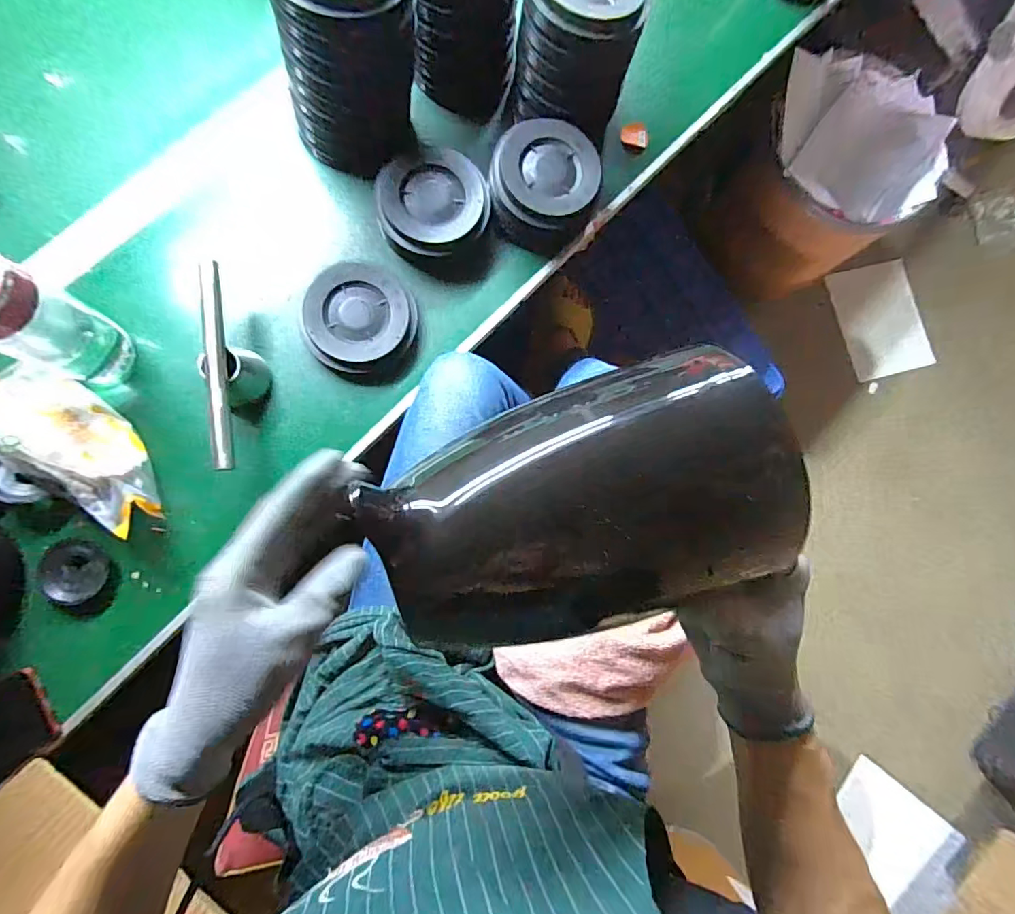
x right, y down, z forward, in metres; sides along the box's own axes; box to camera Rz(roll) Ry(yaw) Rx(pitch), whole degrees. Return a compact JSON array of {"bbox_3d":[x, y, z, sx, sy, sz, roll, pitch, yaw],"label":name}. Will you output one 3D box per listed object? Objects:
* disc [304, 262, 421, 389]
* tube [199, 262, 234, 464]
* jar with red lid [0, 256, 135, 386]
[{"bbox_3d":[-0.157,-0.146,0.558,0.112,0.041,0.119,1,84,-7],"label":"disc"},{"bbox_3d":[-0.277,-0.088,0.488,0.016,0.017,0.198,-5,84,-7],"label":"tube"},{"bbox_3d":[-0.404,-0.114,0.448,0.065,0.175,0.066,1,84,-7],"label":"jar with red lid"}]

